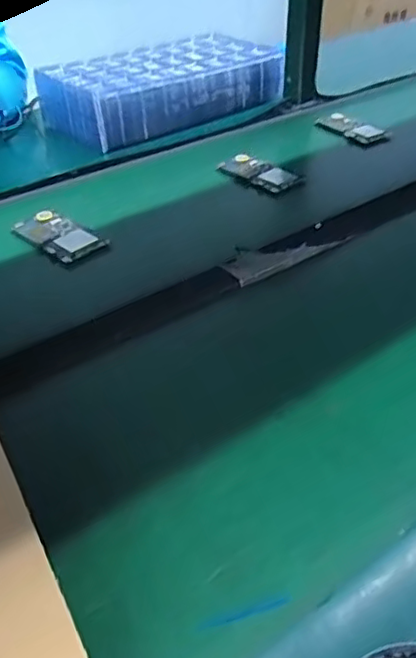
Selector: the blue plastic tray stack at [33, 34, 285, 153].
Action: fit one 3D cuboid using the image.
[{"bbox_3d":[-0.076,-0.423,1.053,0.397,0.079,0.217,-25,45,-27],"label":"blue plastic tray stack"}]

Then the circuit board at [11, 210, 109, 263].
[{"bbox_3d":[-0.181,-0.114,0.726,0.114,0.008,0.066,29,44,28],"label":"circuit board"}]

